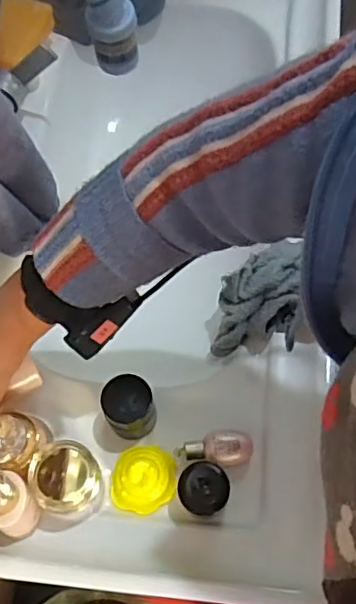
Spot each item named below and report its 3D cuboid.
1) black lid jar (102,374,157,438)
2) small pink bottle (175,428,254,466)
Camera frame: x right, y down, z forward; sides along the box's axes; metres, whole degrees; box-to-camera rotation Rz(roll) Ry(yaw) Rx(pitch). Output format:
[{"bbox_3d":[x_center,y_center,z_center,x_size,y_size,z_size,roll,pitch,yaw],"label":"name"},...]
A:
[{"bbox_3d":[-0.046,0.102,0.585,0.047,0.060,0.050,-1,68,2],"label":"black lid jar"},{"bbox_3d":[0.035,0.141,0.587,0.074,0.021,0.034,3,68,3],"label":"small pink bottle"}]

